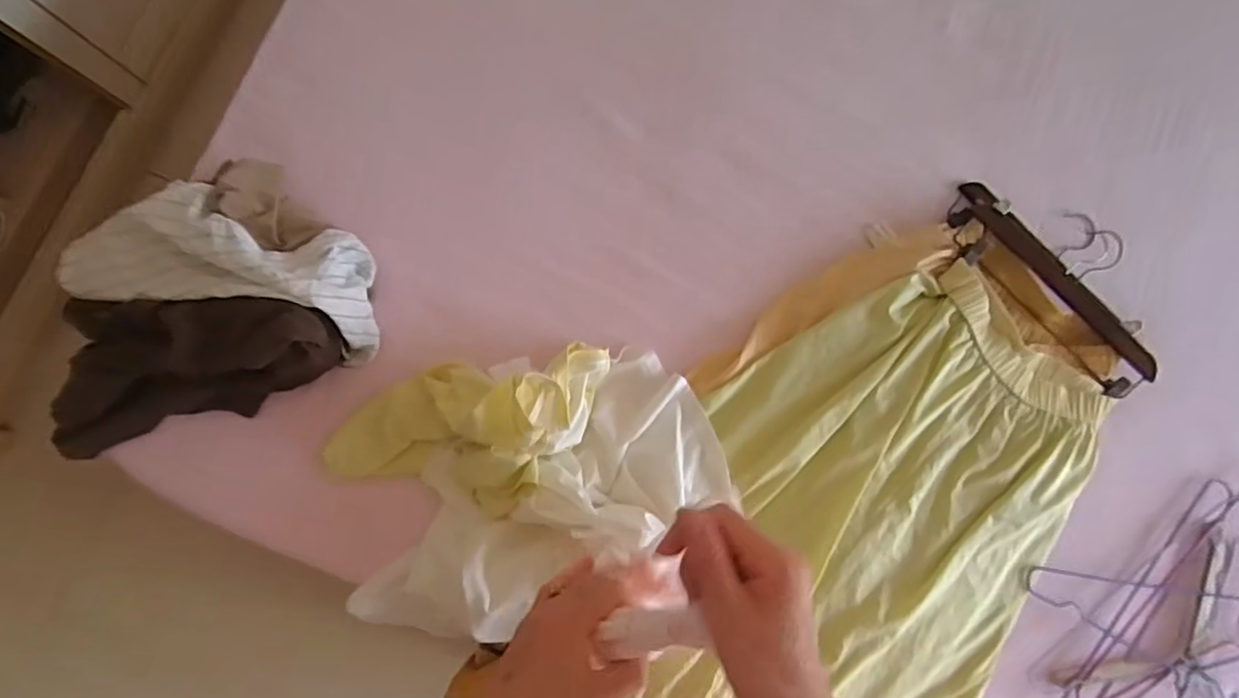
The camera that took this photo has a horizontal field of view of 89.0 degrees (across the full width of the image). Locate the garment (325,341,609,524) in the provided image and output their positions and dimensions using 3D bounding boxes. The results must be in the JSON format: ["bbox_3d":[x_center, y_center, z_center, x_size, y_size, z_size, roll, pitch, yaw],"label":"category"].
[{"bbox_3d":[-0.174,0.092,0.705,0.319,0.122,0.183,0,86,-5],"label":"garment"}]

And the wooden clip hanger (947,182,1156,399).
[{"bbox_3d":[0.565,-0.098,0.815,0.324,0.046,0.155,45,84,0],"label":"wooden clip hanger"}]

